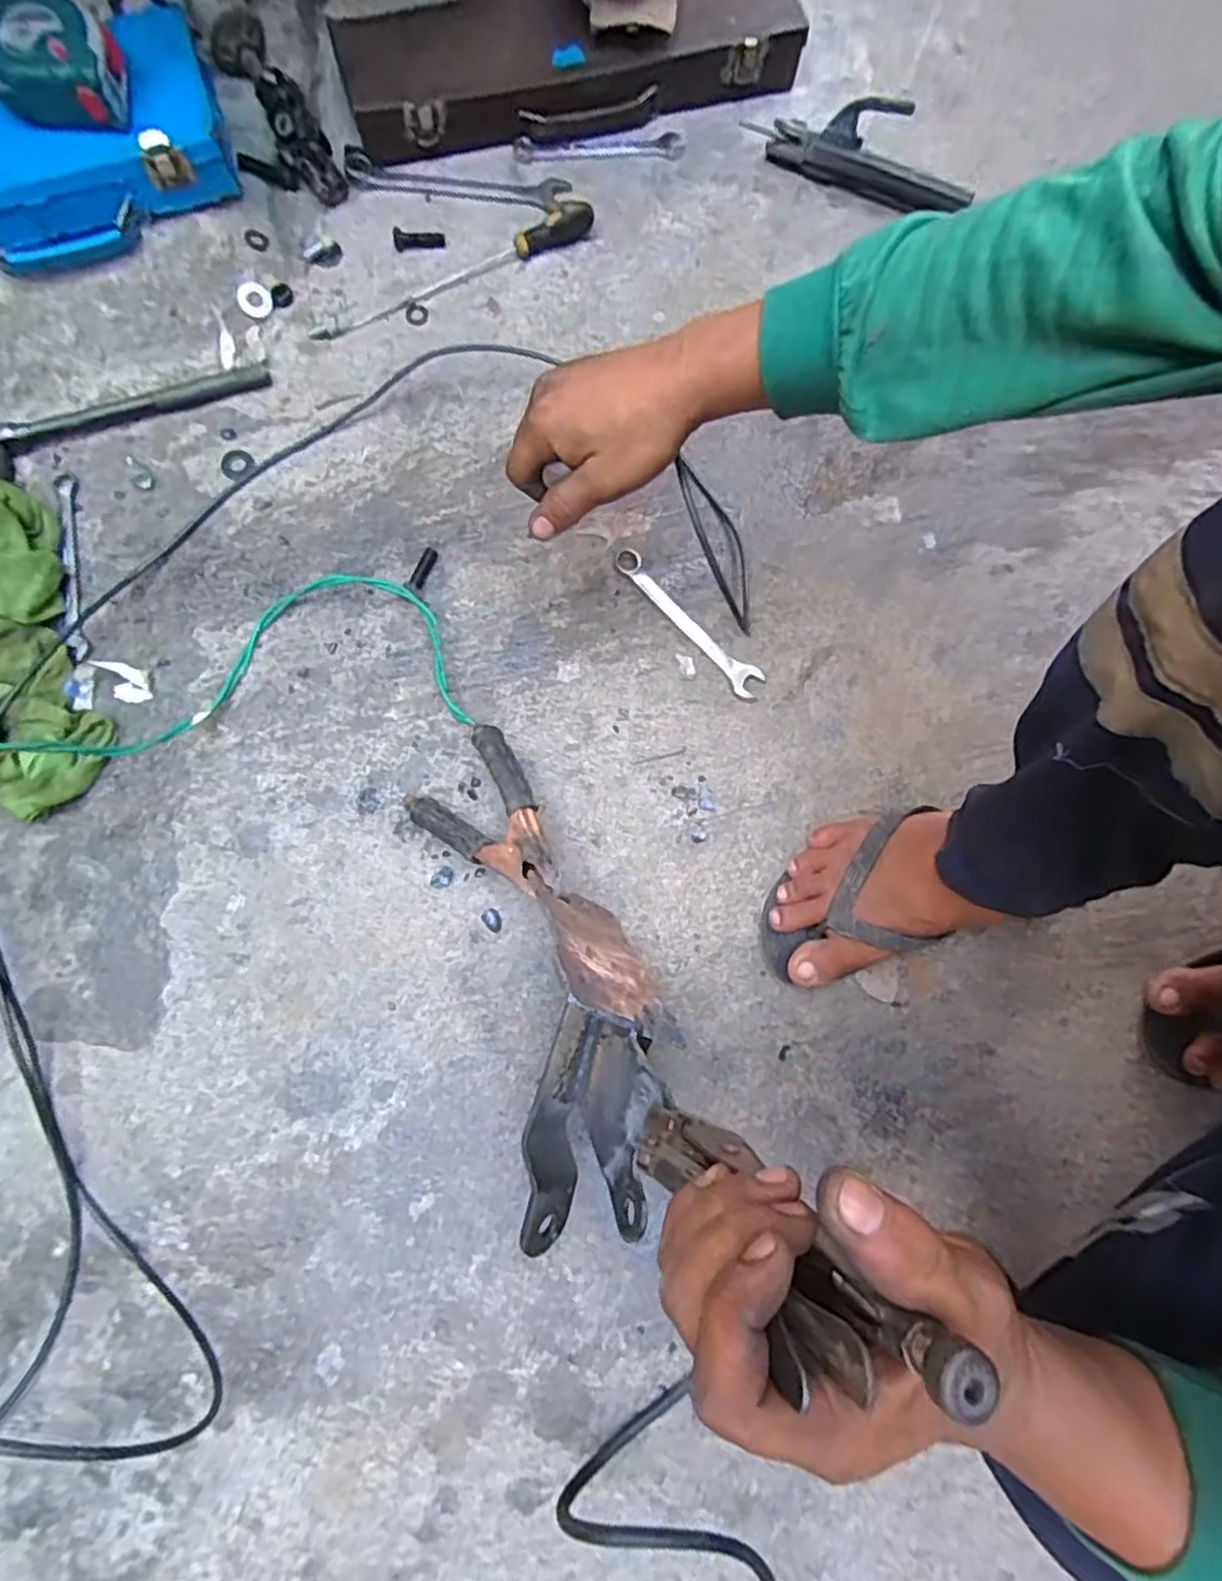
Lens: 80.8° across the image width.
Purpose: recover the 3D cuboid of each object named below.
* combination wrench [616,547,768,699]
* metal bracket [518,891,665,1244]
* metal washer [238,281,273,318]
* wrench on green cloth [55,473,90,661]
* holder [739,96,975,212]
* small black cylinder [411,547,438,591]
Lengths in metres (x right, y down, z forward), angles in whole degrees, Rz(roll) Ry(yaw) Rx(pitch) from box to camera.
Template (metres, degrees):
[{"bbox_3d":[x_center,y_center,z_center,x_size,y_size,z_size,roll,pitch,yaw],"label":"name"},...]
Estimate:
[{"bbox_3d":[0.062,-0.139,0.588,0.026,0.004,0.158,-44,84,-8],"label":"combination wrench"},{"bbox_3d":[-0.011,0.173,0.447,0.077,0.106,0.218,2,79,-2],"label":"metal bracket"},{"bbox_3d":[-0.314,-0.434,0.634,0.029,0.004,0.030,6,89,-11],"label":"metal washer"},{"bbox_3d":[-0.443,-0.186,0.586,0.018,0.009,0.166,-10,80,-3],"label":"wrench on green cloth"},{"bbox_3d":[0.229,-0.583,0.661,0.200,0.062,0.052,21,80,3],"label":"holder"},{"bbox_3d":[-0.154,-0.182,0.590,0.011,0.010,0.036,25,80,3],"label":"small black cylinder"}]

